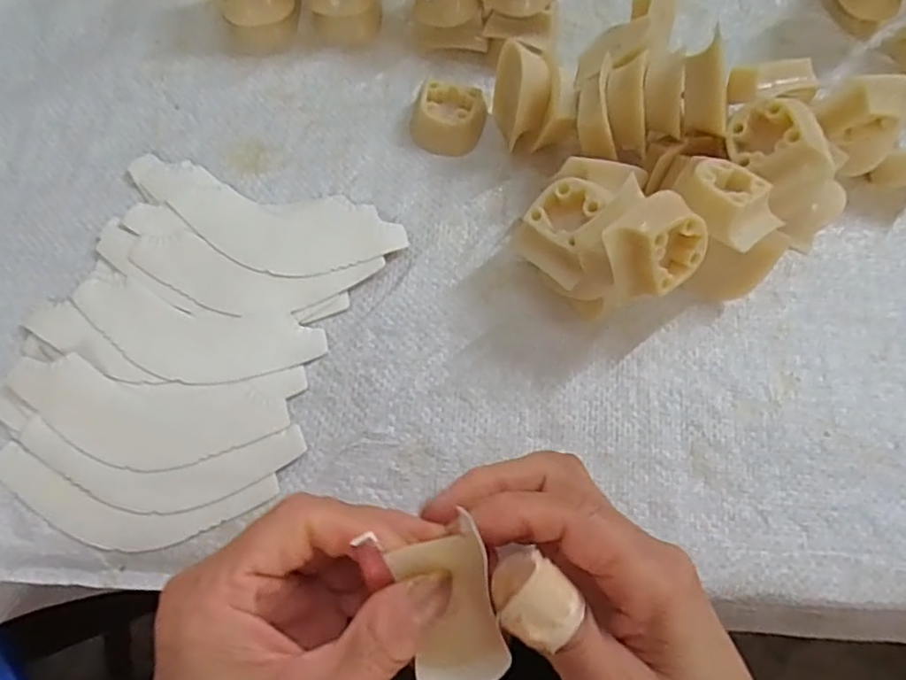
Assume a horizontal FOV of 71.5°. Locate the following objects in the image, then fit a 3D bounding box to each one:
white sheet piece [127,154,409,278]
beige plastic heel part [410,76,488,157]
[{"bbox_3d":[-0.096,-0.058,0.313,0.139,0.005,0.048,13,69,2],"label":"white sheet piece"},{"bbox_3d":[-0.003,-0.118,0.336,0.038,0.017,0.034,10,69,1],"label":"beige plastic heel part"}]

